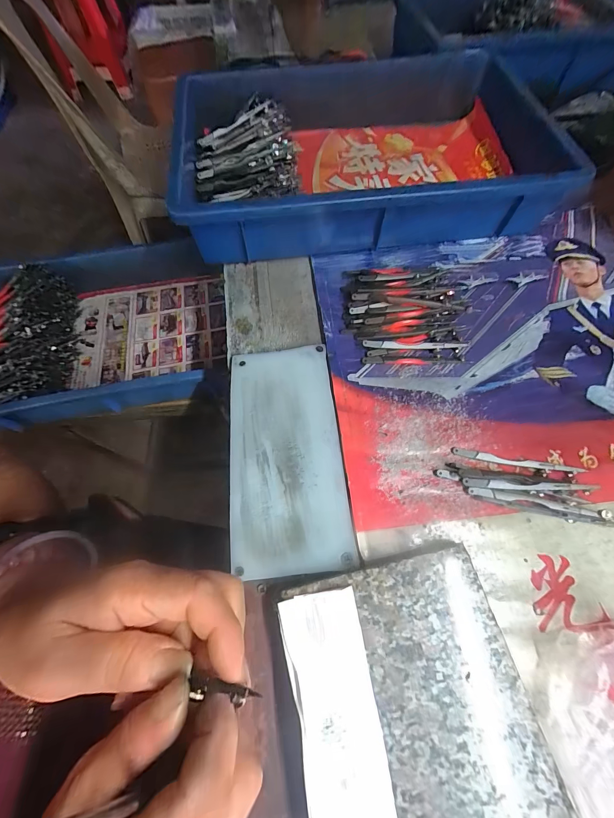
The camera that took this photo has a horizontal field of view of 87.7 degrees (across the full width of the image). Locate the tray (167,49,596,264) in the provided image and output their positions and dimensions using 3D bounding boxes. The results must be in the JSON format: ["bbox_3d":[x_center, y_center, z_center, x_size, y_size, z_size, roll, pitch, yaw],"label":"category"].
[{"bbox_3d":[0.071,-0.333,0.407,0.438,0.076,0.319,-7,65,-3],"label":"tray"}]

